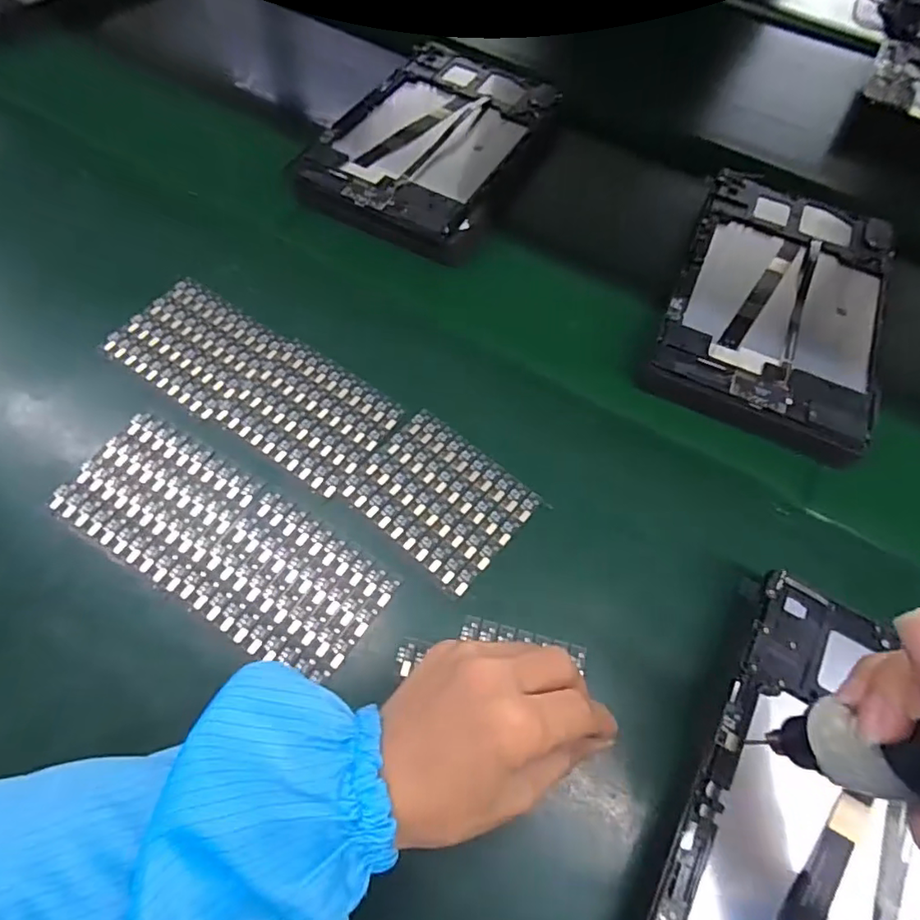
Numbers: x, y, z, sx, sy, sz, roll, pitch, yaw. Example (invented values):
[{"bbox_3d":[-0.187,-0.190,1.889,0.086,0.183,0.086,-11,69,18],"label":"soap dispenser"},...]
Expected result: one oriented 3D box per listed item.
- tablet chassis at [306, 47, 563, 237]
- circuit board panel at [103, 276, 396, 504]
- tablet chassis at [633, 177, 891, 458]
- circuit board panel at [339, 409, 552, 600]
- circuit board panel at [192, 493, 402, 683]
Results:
[{"bbox_3d":[-0.022,-0.294,0.491,0.149,0.010,0.245,26,65,9],"label":"tablet chassis"},{"bbox_3d":[-0.141,-0.056,0.379,0.200,0.004,0.081,30,65,11],"label":"circuit board panel"},{"bbox_3d":[0.248,-0.130,0.429,0.150,0.027,0.279,24,64,8],"label":"tablet chassis"},{"bbox_3d":[-0.012,0.023,0.347,0.100,0.004,0.082,39,67,14],"label":"circuit board panel"},{"bbox_3d":[-0.096,0.073,0.316,0.100,0.004,0.075,31,66,12],"label":"circuit board panel"}]

